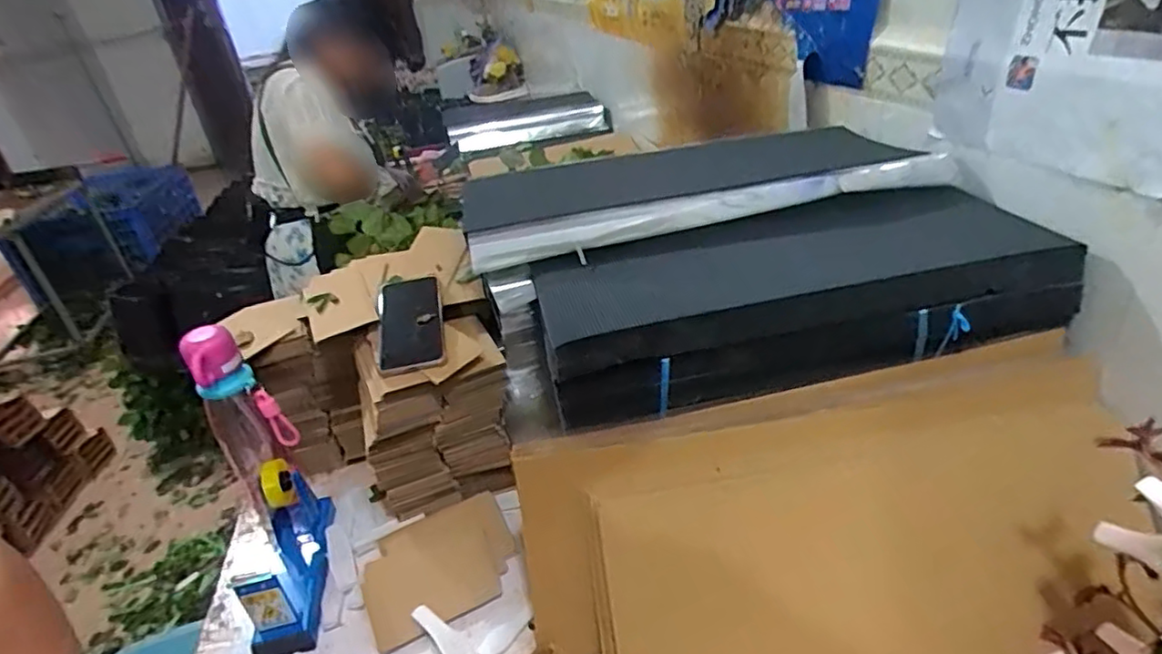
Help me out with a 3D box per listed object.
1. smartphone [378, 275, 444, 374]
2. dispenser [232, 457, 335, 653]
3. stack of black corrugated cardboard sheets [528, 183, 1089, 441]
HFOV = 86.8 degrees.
[{"bbox_3d":[-0.218,-0.008,0.779,0.087,0.015,0.174,-20,46,-2],"label":"smartphone"},{"bbox_3d":[-0.353,0.260,0.729,0.065,0.130,0.204,-12,31,-8],"label":"dispenser"},{"bbox_3d":[0.226,-0.033,0.679,0.544,0.117,0.182,-12,31,-7],"label":"stack of black corrugated cardboard sheets"}]

